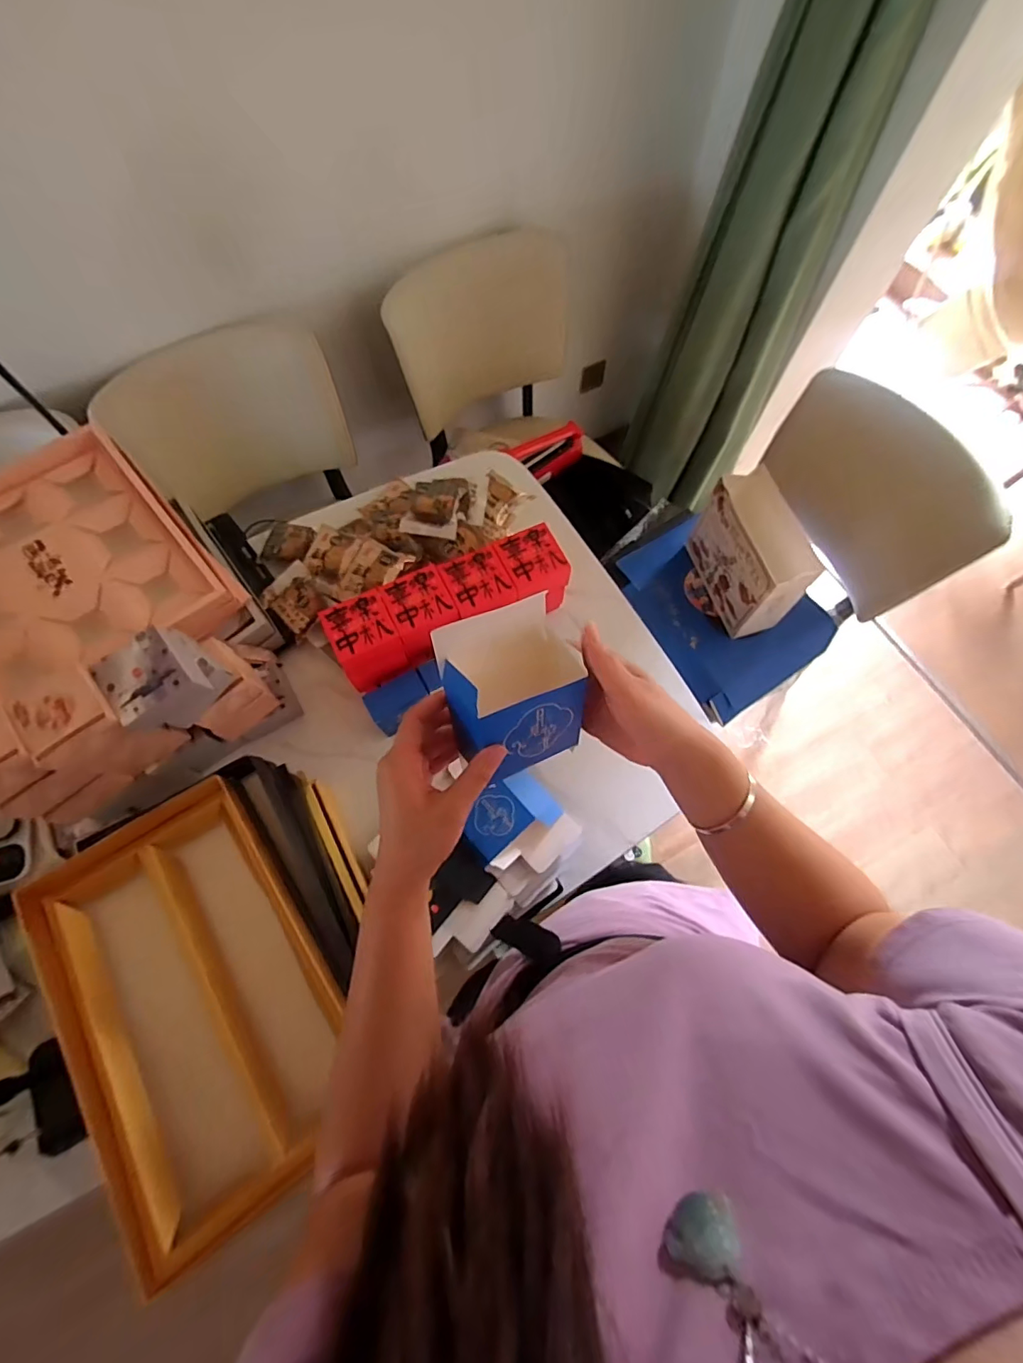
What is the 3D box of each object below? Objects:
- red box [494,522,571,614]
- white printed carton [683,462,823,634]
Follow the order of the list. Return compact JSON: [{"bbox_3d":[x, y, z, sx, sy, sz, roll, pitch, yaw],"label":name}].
[{"bbox_3d":[0.033,-0.163,0.764,0.085,0.078,0.102,-22,71,-9],"label":"red box"},{"bbox_3d":[0.494,-0.263,1.088,0.116,0.229,0.274,-19,70,-7],"label":"white printed carton"}]

